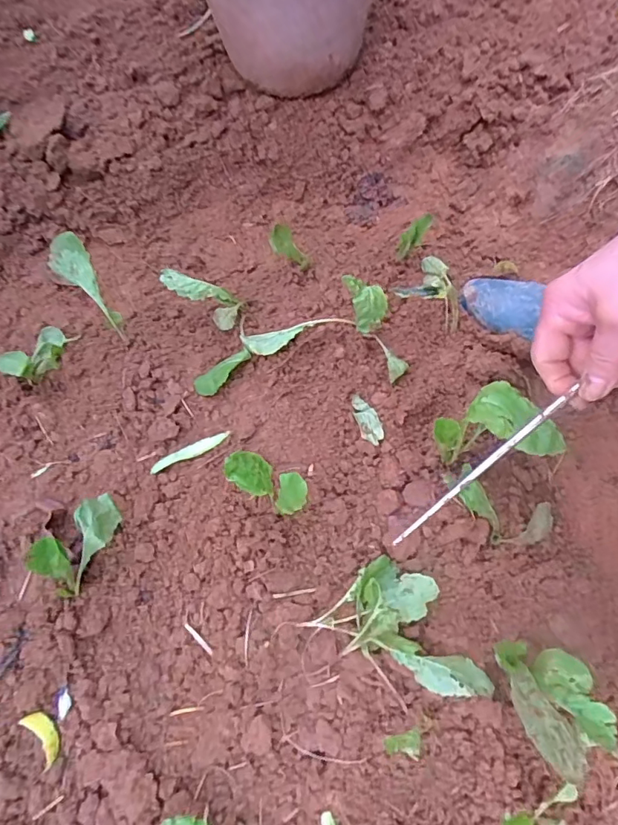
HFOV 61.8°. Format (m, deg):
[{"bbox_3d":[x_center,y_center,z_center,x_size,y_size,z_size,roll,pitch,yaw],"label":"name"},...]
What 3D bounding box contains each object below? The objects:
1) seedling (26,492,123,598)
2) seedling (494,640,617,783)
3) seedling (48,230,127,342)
[{"bbox_3d":[-0.246,0.145,0.564,0.056,0.088,0.108,37,70,17],"label":"seedling"},{"bbox_3d":[0.222,0.258,0.472,0.089,0.096,0.099,-14,65,-6],"label":"seedling"},{"bbox_3d":[-0.301,-0.171,0.709,0.049,0.029,0.153,-35,103,-15],"label":"seedling"}]

